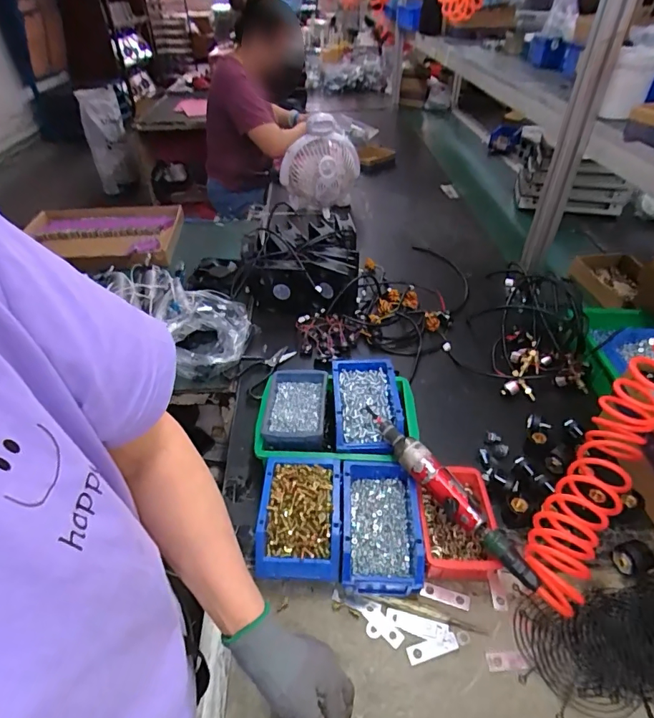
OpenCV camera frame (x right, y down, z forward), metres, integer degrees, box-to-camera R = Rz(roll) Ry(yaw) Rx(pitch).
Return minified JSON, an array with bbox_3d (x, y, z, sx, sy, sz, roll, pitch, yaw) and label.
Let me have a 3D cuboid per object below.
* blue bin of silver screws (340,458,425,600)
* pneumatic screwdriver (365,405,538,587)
[{"bbox_3d":[0.071,0.220,0.601,0.103,0.058,0.161,1,41,2],"label":"blue bin of silver screws"},{"bbox_3d":[0.151,0.167,0.594,0.046,0.046,0.303,-26,47,-26],"label":"pneumatic screwdriver"}]

